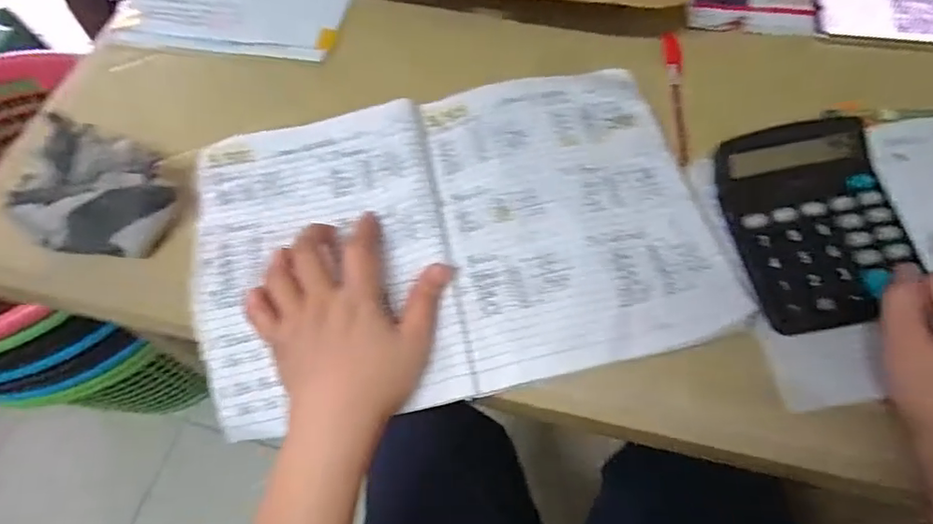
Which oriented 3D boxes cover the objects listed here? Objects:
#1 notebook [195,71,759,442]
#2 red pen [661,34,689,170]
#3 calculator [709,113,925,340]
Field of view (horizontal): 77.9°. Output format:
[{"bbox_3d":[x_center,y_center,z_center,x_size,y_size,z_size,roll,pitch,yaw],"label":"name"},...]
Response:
[{"bbox_3d":[-0.016,-0.021,0.434,0.367,0.019,0.245,-12,64,0],"label":"notebook"},{"bbox_3d":[0.178,-0.138,0.484,0.015,0.011,0.137,1,62,2],"label":"red pen"},{"bbox_3d":[0.247,-0.029,0.397,0.113,0.035,0.140,-8,63,-3],"label":"calculator"}]

